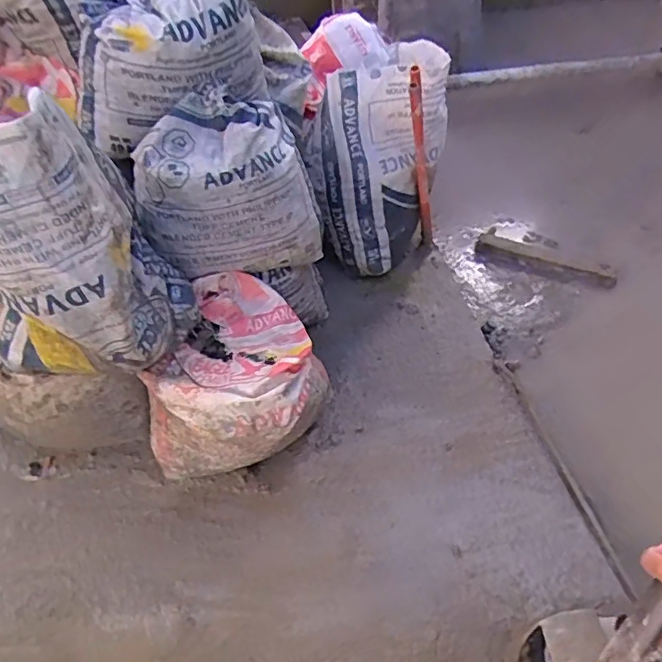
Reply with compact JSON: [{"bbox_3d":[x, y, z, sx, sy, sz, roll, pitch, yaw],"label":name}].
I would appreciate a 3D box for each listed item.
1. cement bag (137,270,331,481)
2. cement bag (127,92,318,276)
[{"bbox_3d":[-0.175,0.099,1.068,0.296,0.249,0.315,12,52,10],"label":"cement bag"},{"bbox_3d":[-0.186,-0.253,1.025,0.310,0.270,0.173,-19,53,-14],"label":"cement bag"}]

